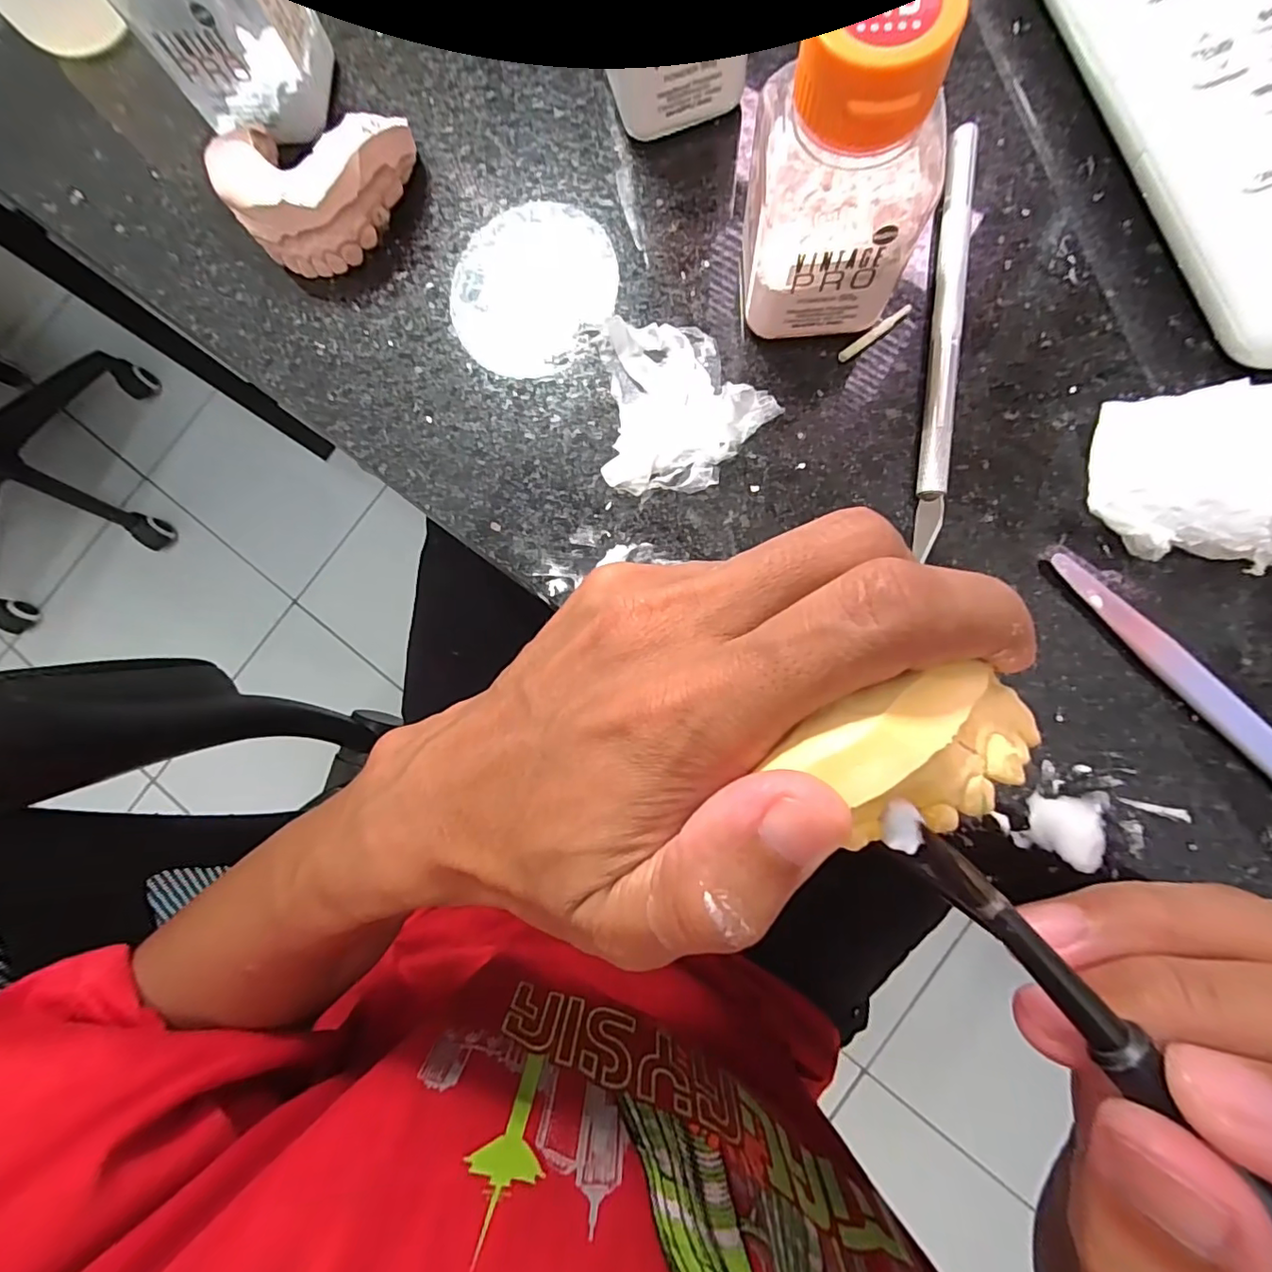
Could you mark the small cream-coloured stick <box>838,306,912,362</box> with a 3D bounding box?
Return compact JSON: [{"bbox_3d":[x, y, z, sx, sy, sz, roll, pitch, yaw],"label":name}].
[{"bbox_3d":[0.073,-0.092,0.169,0.025,0.004,0.004,-34,82,1],"label":"small cream-coloured stick"}]

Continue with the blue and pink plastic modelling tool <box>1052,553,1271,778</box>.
[{"bbox_3d":[0.164,0.028,0.147,0.009,0.006,0.133,-43,82,0],"label":"blue and pink plastic modelling tool"}]

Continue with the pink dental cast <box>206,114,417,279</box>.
[{"bbox_3d":[-0.103,-0.147,0.180,0.058,0.025,0.045,-8,84,5],"label":"pink dental cast"}]

